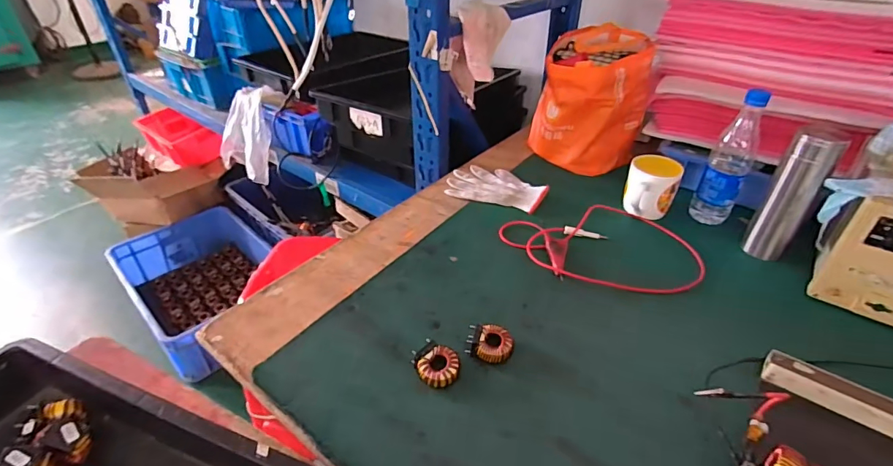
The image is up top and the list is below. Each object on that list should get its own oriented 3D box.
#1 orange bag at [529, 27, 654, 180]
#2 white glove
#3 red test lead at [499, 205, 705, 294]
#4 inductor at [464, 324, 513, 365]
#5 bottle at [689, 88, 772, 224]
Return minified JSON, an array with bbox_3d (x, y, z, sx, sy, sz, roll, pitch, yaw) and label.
[{"bbox_3d":[0.301,-0.273,0.931,0.219,0.235,0.210,9,37,11],"label":"orange bag"},{"bbox_3d":[0.099,-0.095,0.870,0.192,0.023,0.117,15,39,19],"label":"white glove"},{"bbox_3d":[0.251,0.025,0.714,0.295,0.029,0.206,-4,37,-6],"label":"red test lead"},{"bbox_3d":[0.054,0.138,0.556,0.055,0.018,0.046,10,38,12],"label":"inductor"},{"bbox_3d":[0.473,-0.118,0.743,0.063,0.224,0.057,22,42,27],"label":"bottle"}]

